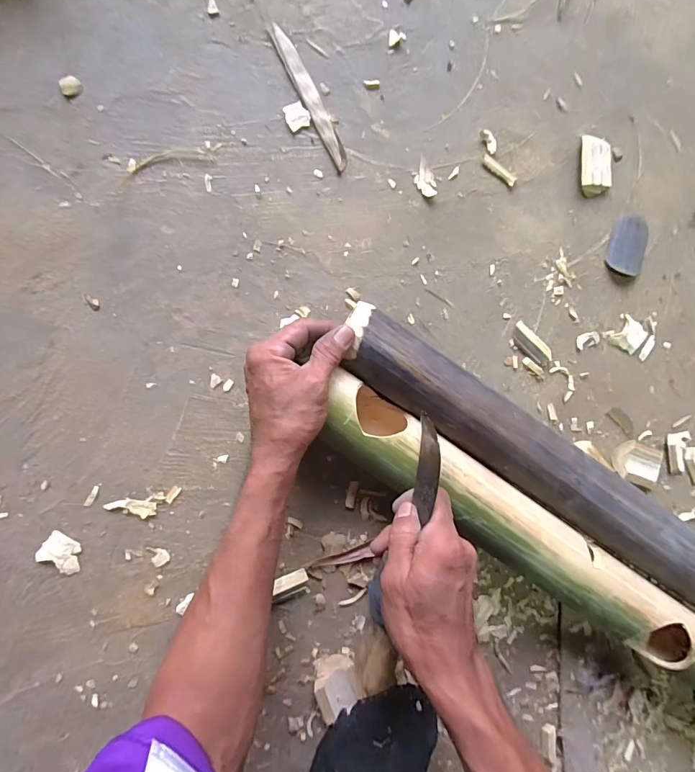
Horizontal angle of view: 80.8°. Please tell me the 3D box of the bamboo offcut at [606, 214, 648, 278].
[{"bbox_3d":[0.331,-0.166,0.480,0.045,0.011,0.069,13,89,-9],"label":"bamboo offcut"}]

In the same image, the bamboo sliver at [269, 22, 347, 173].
[{"bbox_3d":[-0.038,-0.298,0.422,0.019,0.007,0.154,-28,95,-8],"label":"bamboo sliver"}]

